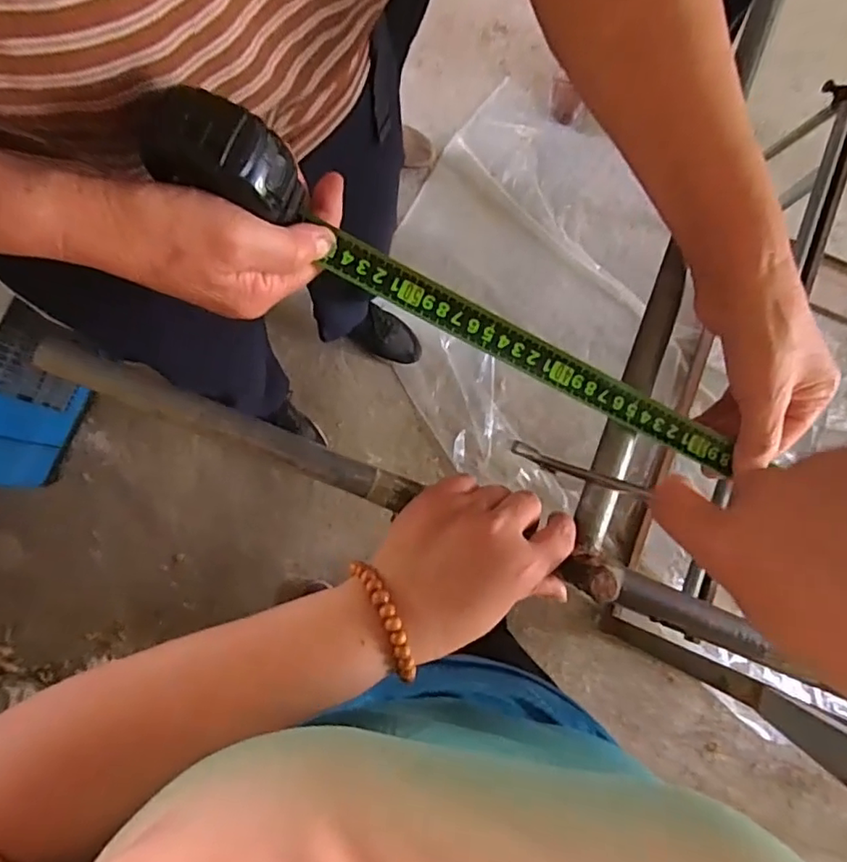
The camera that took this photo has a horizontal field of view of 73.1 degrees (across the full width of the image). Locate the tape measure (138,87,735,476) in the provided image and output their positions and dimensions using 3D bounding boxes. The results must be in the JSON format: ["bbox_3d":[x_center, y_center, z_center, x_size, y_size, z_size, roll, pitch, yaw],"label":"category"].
[{"bbox_3d":[0.031,-0.064,0.317,0.356,0.062,0.035,27,82,-20],"label":"tape measure"}]

